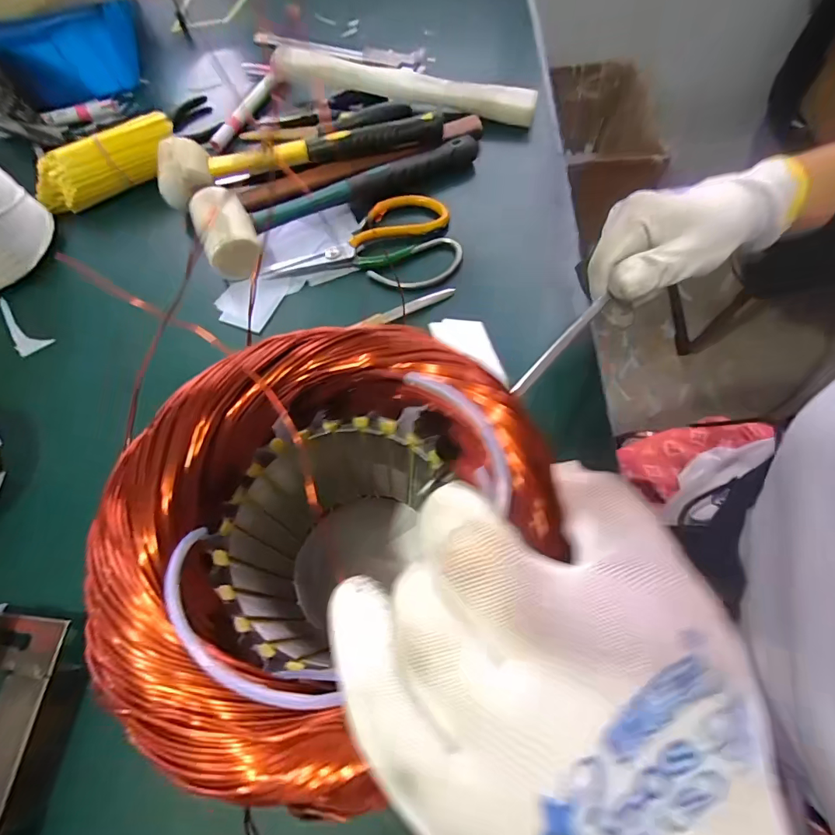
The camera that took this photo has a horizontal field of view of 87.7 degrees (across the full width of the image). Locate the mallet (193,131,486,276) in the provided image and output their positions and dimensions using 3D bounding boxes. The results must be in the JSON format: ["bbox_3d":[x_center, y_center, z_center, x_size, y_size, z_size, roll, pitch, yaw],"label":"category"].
[{"bbox_3d":[-0.076,-0.226,0.420,0.277,0.043,0.077,-30,68,-11],"label":"mallet"}]

